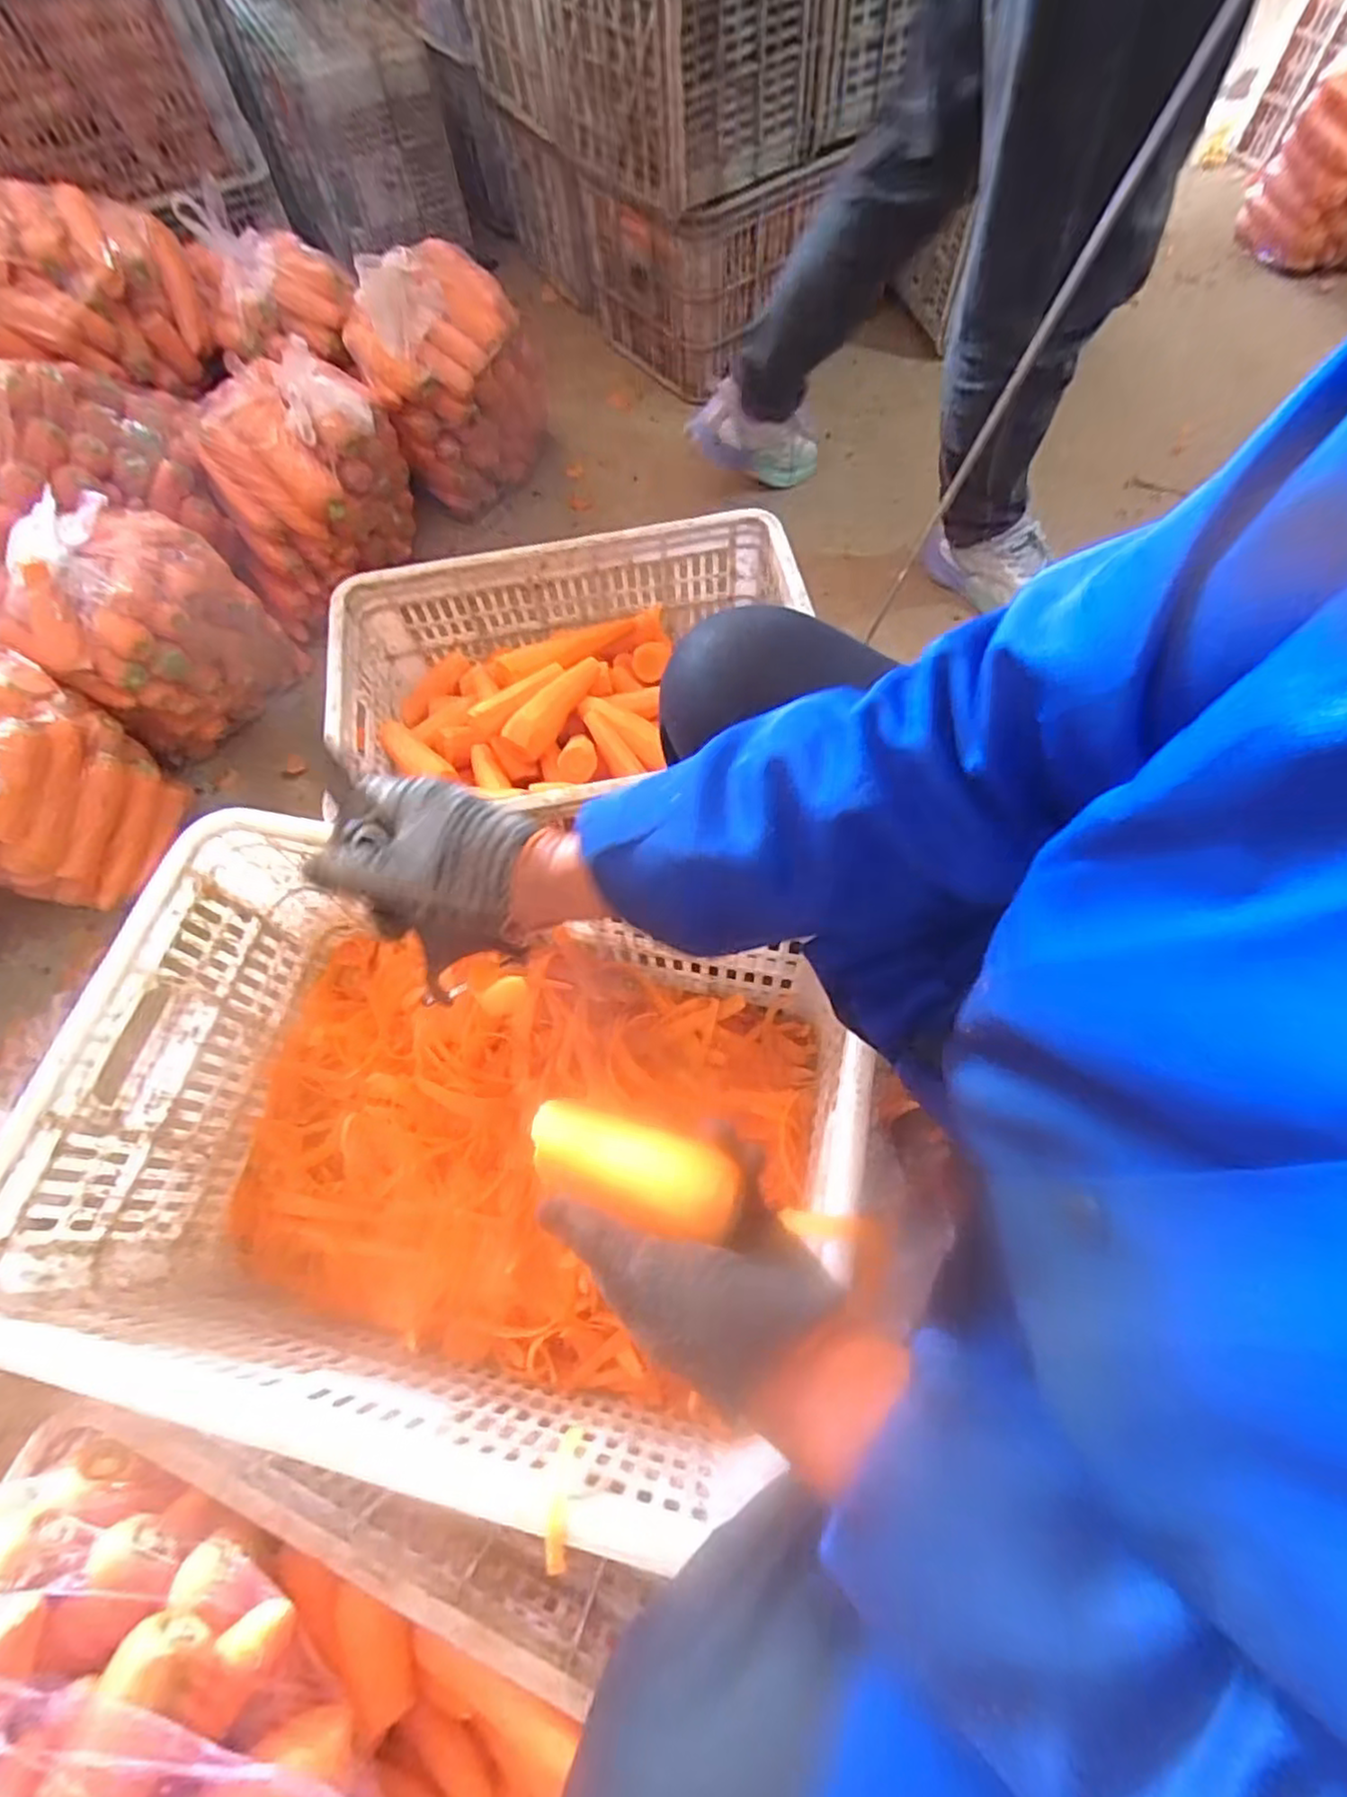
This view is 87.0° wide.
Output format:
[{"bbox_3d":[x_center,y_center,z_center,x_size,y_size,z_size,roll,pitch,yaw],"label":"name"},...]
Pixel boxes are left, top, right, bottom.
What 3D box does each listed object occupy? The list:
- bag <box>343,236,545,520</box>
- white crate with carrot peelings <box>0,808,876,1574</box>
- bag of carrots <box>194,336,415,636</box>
[{"bbox_3d":[-0.356,-0.845,1.170,0.267,0.324,0.214,-12,66,-3],"label":"bag"},{"bbox_3d":[-0.175,0.209,0.633,0.606,0.275,0.422,13,67,8],"label":"white crate with carrot peelings"},{"bbox_3d":[-0.541,-0.614,1.076,0.280,0.276,0.202,-22,67,-7],"label":"bag of carrots"}]

